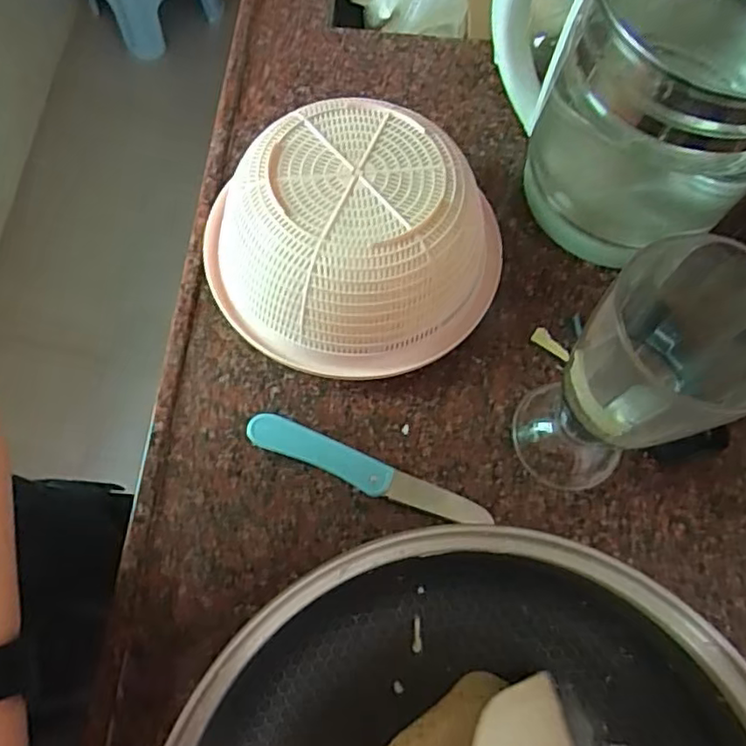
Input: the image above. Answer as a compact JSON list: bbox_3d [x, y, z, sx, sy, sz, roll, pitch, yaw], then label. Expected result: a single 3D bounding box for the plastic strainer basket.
[{"bbox_3d":[-0.012,-0.082,0.423,0.168,0.093,0.167,40,74,12],"label":"plastic strainer basket"}]

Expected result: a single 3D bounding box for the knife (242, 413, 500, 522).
[{"bbox_3d":[-0.005,0.066,0.415,0.164,0.010,0.022,22,71,6],"label":"knife"}]

